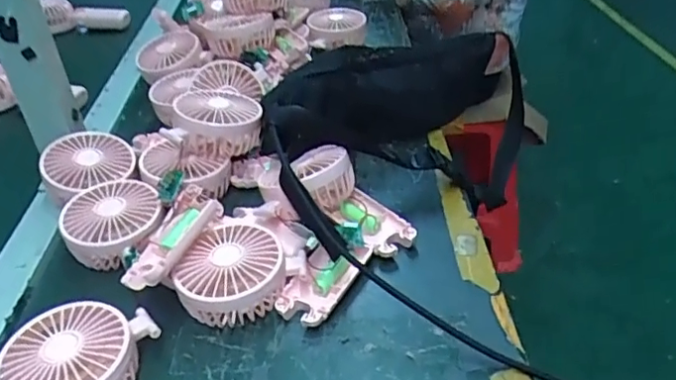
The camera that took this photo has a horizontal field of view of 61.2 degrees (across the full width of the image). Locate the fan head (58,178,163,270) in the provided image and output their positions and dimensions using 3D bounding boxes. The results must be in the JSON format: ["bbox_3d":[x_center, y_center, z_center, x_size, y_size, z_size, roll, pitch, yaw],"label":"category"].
[{"bbox_3d":[-0.200,0.032,0.513,0.082,0.041,0.092,-17,39,-16],"label":"fan head"}]

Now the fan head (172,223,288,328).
[{"bbox_3d":[-0.088,0.066,0.462,0.086,0.045,0.092,-3,37,2],"label":"fan head"}]

